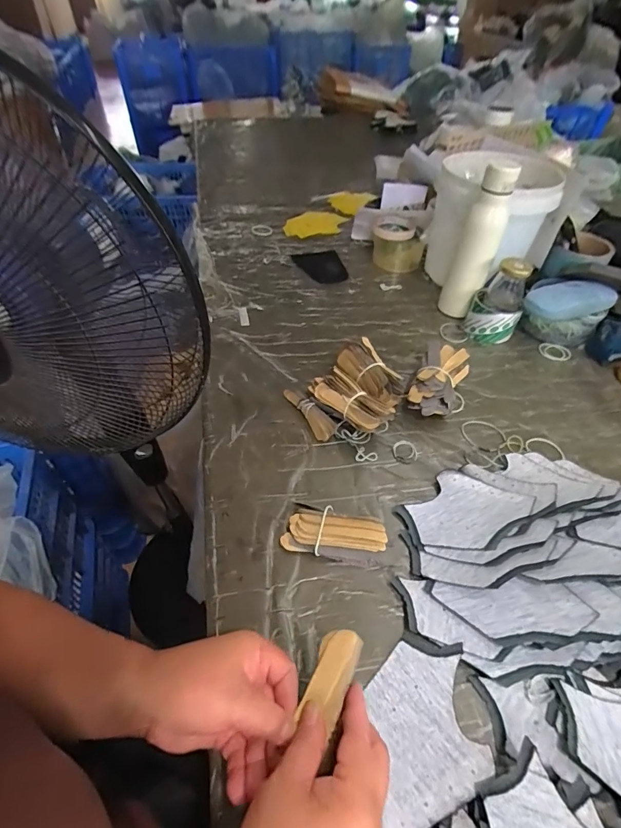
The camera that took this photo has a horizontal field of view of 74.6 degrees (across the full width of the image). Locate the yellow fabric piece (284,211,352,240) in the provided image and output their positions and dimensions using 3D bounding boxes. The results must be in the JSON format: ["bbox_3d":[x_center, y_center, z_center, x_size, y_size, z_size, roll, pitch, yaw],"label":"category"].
[{"bbox_3d":[0.015,-0.463,0.996,0.171,0.013,0.113,-29,58,-26],"label":"yellow fabric piece"}]

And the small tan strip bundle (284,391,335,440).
[{"bbox_3d":[0.000,-0.002,0.554,0.026,0.020,0.095,-25,53,-23],"label":"small tan strip bundle"}]

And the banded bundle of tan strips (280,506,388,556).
[{"bbox_3d":[0.024,0.127,0.436,0.106,0.021,0.044,1,47,-1],"label":"banded bundle of tan strips"}]

